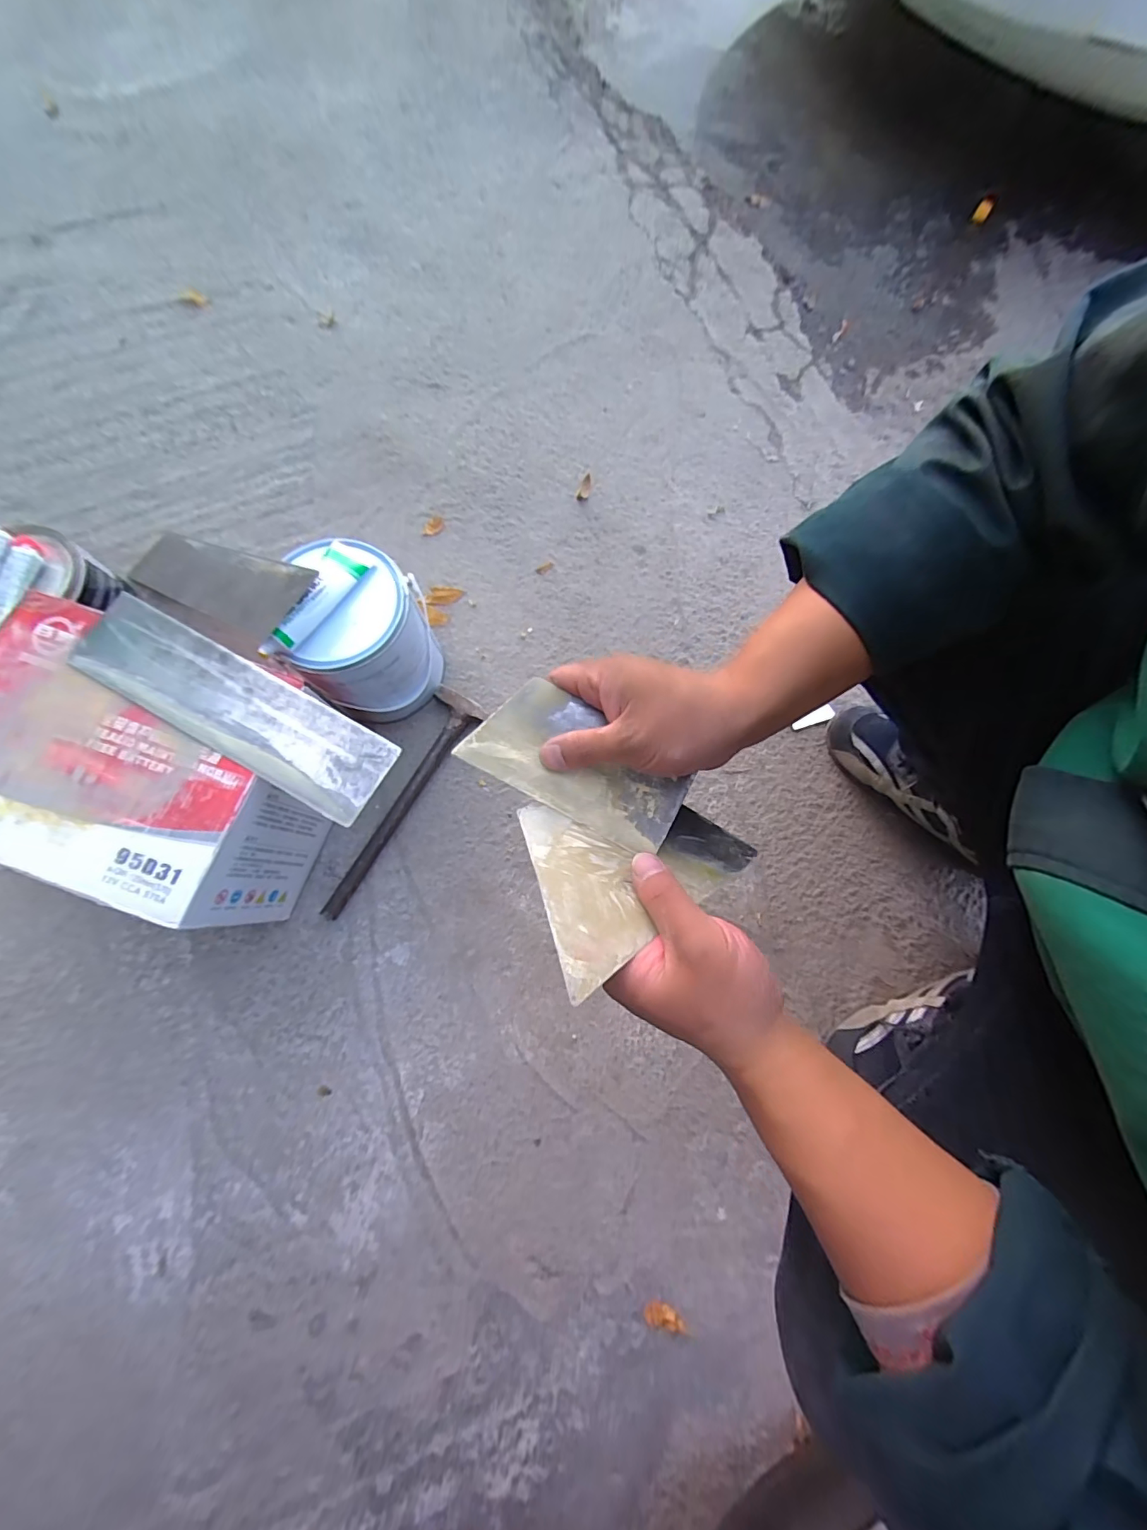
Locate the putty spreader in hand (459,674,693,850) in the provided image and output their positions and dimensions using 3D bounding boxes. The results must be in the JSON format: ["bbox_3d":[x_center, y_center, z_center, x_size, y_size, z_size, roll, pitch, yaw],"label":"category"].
[{"bbox_3d":[0.004,-0.001,0.322,0.139,0.004,0.069,30,82,5],"label":"putty spreader in hand"}]

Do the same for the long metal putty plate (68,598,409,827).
[{"bbox_3d":[-0.330,-0.059,0.480,0.333,0.008,0.088,28,78,7],"label":"long metal putty plate"}]

